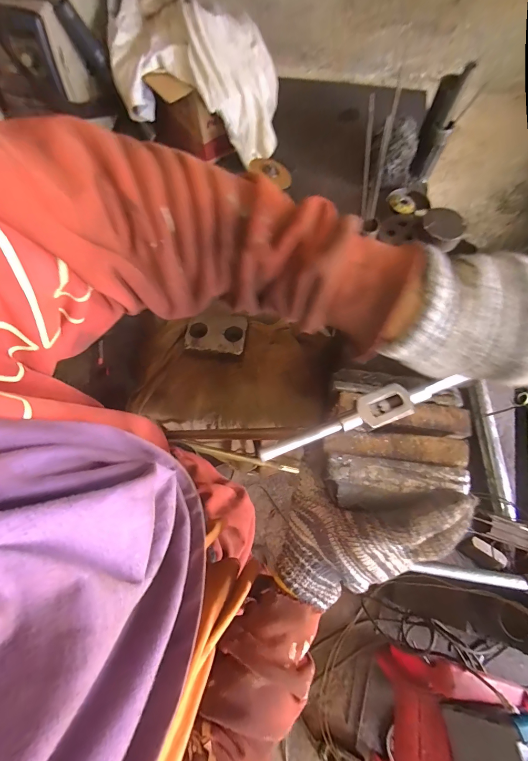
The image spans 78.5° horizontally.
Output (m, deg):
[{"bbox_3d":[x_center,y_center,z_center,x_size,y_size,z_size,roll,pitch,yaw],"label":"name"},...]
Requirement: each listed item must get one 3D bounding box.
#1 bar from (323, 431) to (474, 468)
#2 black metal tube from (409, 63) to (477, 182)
[{"bbox_3d":[0.120,0.061,0.297,0.125,0.011,0.026,7,71,3],"label":"bar"},{"bbox_3d":[0.329,-0.478,0.611,0.053,0.176,0.057,17,72,6],"label":"black metal tube"}]

